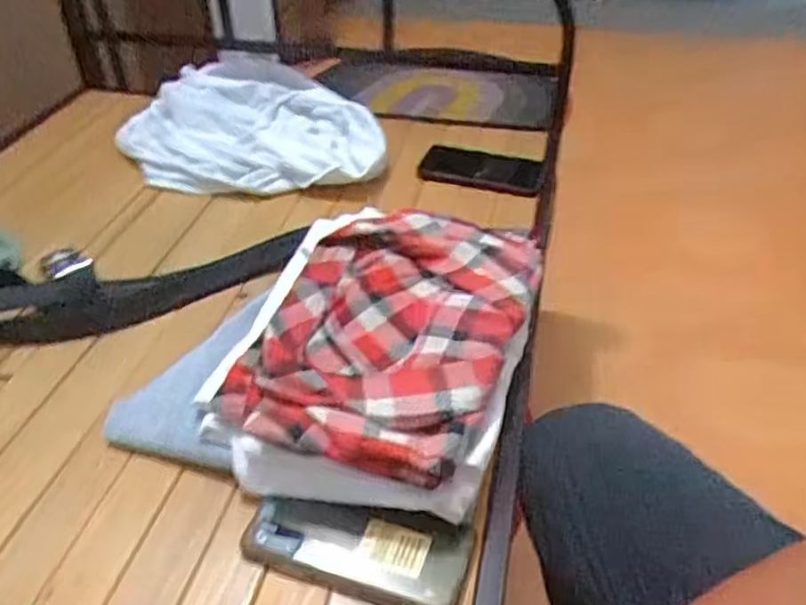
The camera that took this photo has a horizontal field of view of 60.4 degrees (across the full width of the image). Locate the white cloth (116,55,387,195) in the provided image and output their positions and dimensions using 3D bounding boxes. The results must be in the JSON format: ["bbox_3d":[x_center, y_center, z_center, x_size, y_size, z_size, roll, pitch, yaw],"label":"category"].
[{"bbox_3d":[-0.209,-0.271,0.996,0.374,0.061,0.319,1,40,2],"label":"white cloth"}]

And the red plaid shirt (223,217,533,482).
[{"bbox_3d":[-0.009,0.012,0.598,0.203,0.035,0.295,13,44,19],"label":"red plaid shirt"}]

